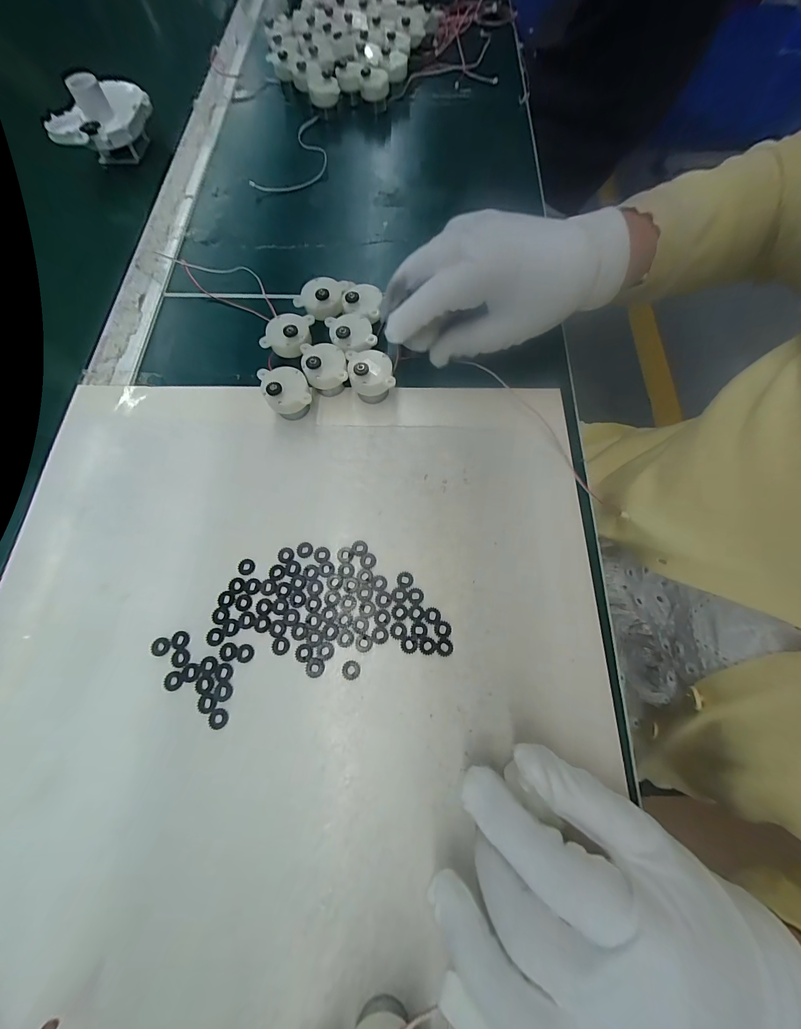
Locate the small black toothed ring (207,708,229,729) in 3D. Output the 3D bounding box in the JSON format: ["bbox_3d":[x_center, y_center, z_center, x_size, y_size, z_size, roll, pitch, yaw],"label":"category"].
[{"bbox_3d":[-0.105,0.117,0.200,0.011,0.004,0.011,0,71,0],"label":"small black toothed ring"}]

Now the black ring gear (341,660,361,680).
[{"bbox_3d":[-0.030,0.093,0.208,0.011,0.004,0.011,0,71,0],"label":"black ring gear"}]

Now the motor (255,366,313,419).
[{"bbox_3d":[-0.082,-0.087,0.257,0.032,0.031,0.037,-16,72,-6],"label":"motor"}]

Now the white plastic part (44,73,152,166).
[{"bbox_3d":[-0.297,-0.398,0.354,0.045,0.057,0.103,30,73,10],"label":"white plastic part"}]

